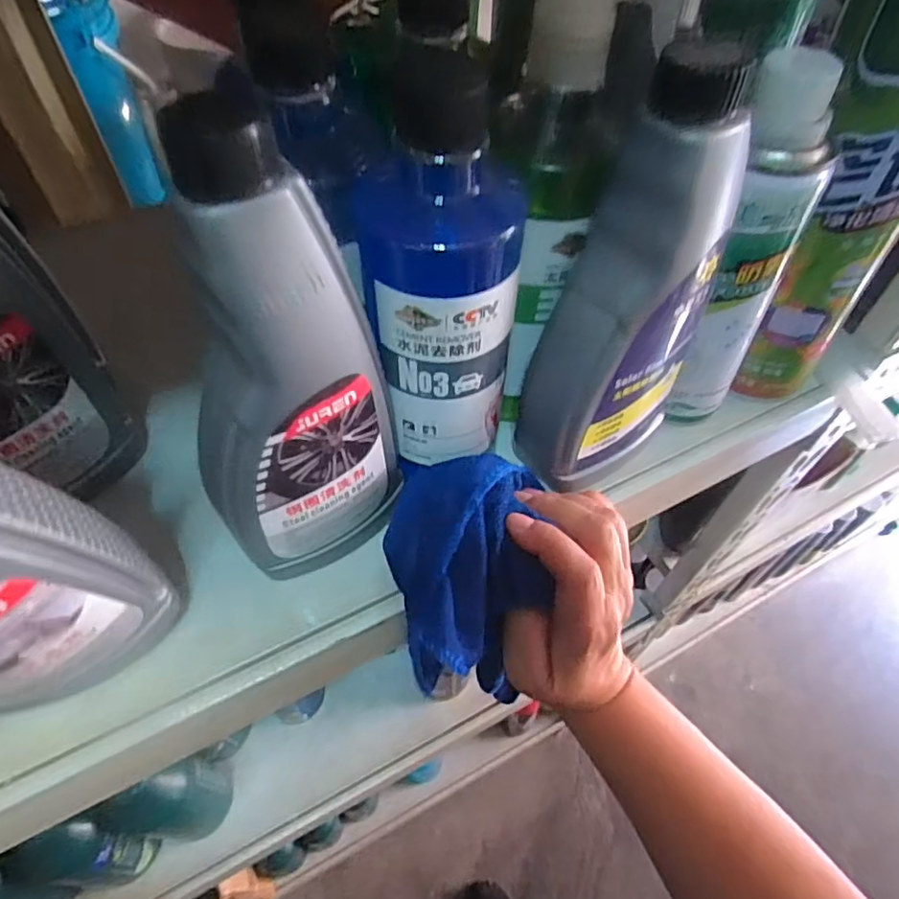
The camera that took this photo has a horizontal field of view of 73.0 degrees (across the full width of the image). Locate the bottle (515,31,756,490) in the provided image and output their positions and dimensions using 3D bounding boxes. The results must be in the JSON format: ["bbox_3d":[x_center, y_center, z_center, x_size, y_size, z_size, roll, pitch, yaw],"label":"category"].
[{"bbox_3d":[0.080,-0.063,0.267,0.057,0.183,0.081,35,61,20],"label":"bottle"}]

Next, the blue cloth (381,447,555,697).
[{"bbox_3d":[0.009,0.053,0.279,0.068,0.049,0.103,-6,55,-6],"label":"blue cloth"}]

